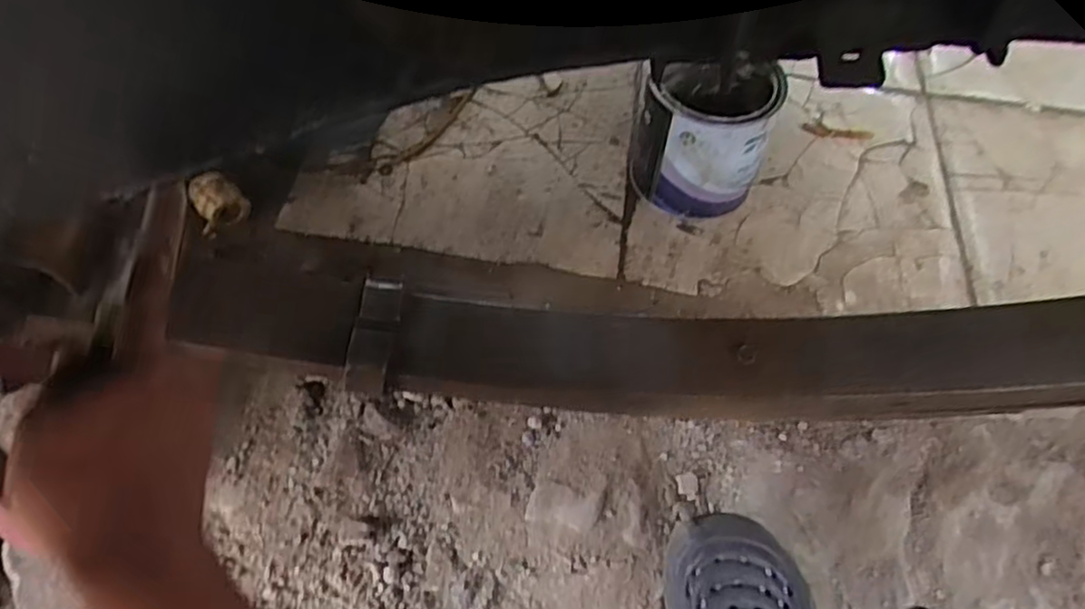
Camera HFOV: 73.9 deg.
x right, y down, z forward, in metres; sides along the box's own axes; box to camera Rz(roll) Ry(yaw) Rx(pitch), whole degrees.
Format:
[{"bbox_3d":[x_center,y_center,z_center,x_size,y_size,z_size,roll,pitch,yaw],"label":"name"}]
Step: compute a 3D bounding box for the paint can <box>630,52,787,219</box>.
[{"bbox_3d":[0.188,-0.205,0.840,0.138,0.151,0.150,1,59,-1],"label":"paint can"}]

